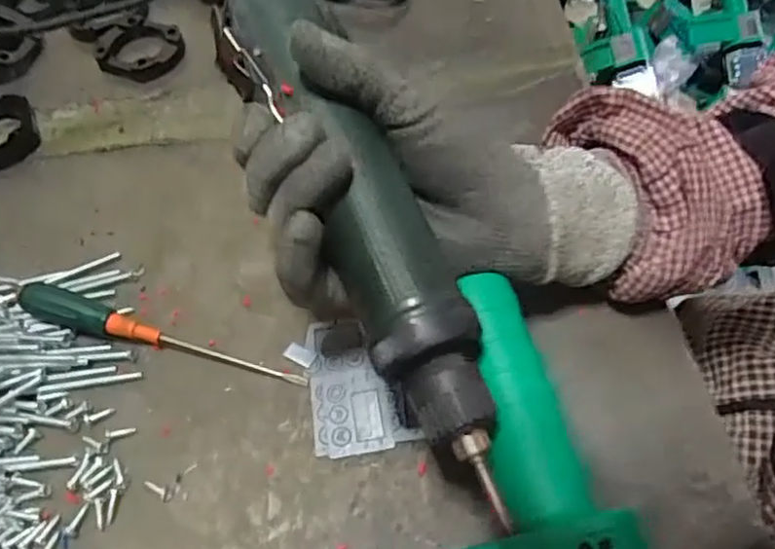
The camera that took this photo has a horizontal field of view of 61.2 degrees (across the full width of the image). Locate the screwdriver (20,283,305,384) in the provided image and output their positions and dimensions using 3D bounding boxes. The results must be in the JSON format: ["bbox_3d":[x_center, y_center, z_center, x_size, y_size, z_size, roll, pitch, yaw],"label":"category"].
[{"bbox_3d":[-0.109,0.027,0.317,0.145,0.019,0.017,10,56,9],"label":"screwdriver"}]

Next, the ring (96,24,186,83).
[{"bbox_3d":[-0.172,-0.157,0.455,0.059,0.012,0.059,-1,55,2],"label":"ring"}]

